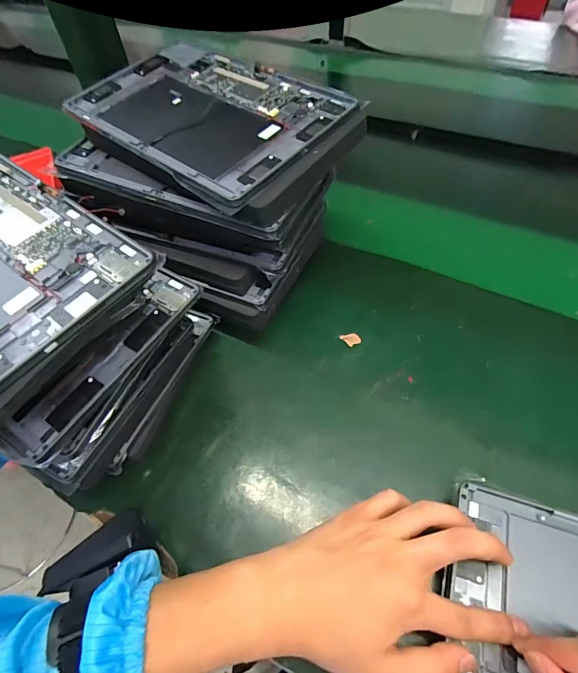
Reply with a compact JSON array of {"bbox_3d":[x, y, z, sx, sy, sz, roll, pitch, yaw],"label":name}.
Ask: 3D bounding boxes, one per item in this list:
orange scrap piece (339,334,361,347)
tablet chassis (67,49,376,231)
[{"bbox_3d":[0.066,0.001,0.408,0.017,0.004,0.019,-27,56,-16],"label":"orange scrap piece"},{"bbox_3d":[-0.075,-0.208,0.375,0.271,0.023,0.170,33,68,21],"label":"tablet chassis"}]

